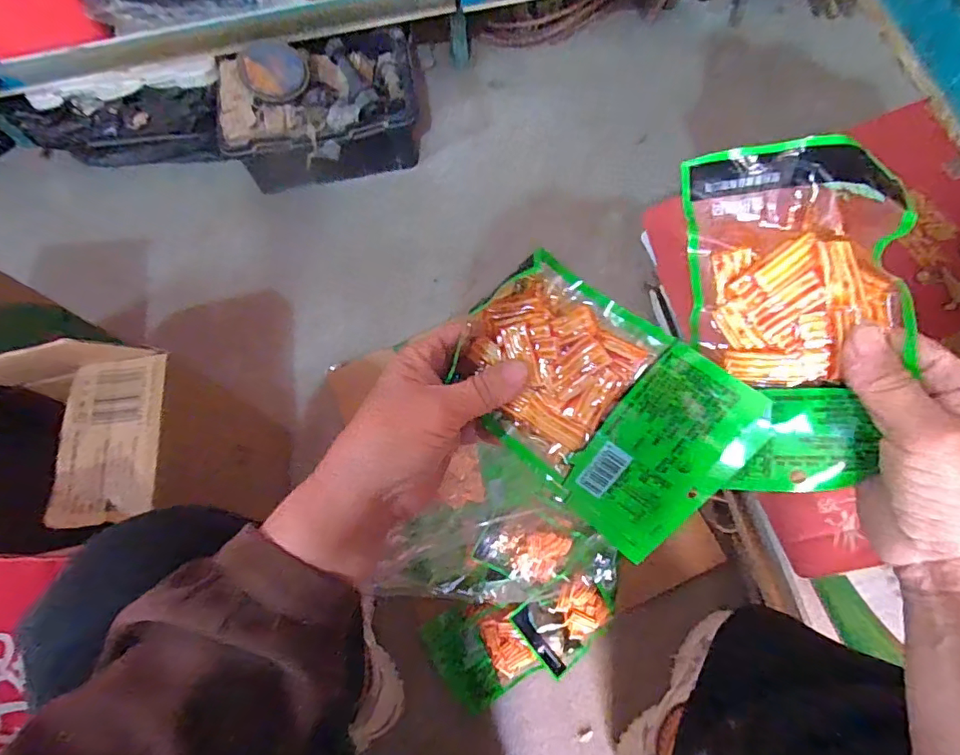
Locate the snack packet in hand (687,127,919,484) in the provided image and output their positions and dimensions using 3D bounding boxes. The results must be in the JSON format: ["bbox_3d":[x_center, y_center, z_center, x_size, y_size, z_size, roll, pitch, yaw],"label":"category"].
[{"bbox_3d":[0.154,-0.028,0.246,0.088,0.016,0.166,-3,95,22],"label":"snack packet in hand"}]

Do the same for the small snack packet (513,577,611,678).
[{"bbox_3d":[0.110,0.311,0.643,0.107,0.025,0.088,-37,72,-11],"label":"small snack packet"}]

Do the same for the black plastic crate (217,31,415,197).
[{"bbox_3d":[-0.283,-0.491,0.921,0.366,0.129,0.243,-14,69,-2],"label":"black plastic crate"}]

